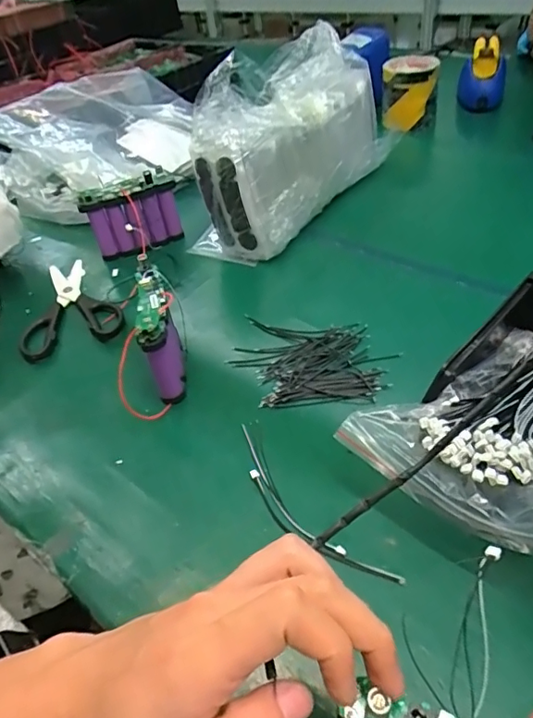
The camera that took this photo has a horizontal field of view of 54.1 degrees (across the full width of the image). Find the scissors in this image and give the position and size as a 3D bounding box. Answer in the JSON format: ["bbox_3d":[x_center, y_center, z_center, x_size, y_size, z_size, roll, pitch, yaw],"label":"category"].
[{"bbox_3d":[-0.231,-0.068,0.611,0.108,0.011,0.180,-18,42,-10],"label":"scissors"}]

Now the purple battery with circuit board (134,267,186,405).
[{"bbox_3d":[-0.096,-0.019,0.472,0.030,0.089,0.088,-15,42,-6],"label":"purple battery with circuit board"}]

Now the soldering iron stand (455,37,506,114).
[{"bbox_3d":[0.372,-0.481,0.899,0.076,0.105,0.084,5,44,16],"label":"soldering iron stand"}]

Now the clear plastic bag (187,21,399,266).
[{"bbox_3d":[0.040,-0.280,0.669,0.106,0.202,0.307,22,51,29],"label":"clear plastic bag"}]

